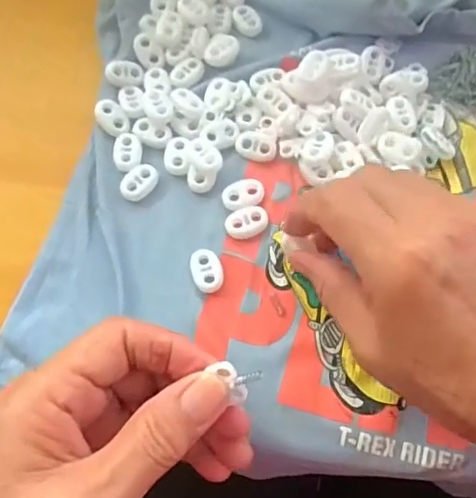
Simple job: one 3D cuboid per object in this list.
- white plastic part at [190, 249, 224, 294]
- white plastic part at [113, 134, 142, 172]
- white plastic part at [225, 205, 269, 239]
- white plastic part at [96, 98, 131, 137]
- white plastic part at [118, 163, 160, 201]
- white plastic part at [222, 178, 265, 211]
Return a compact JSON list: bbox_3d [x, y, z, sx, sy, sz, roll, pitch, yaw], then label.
[{"bbox_3d":[-0.016,0.011,0.285,0.015,0.004,0.023,-22,70,-9],"label":"white plastic part"},{"bbox_3d":[-0.061,-0.053,0.308,0.015,0.004,0.023,0,68,-1],"label":"white plastic part"},{"bbox_3d":[0.005,-0.014,0.295,0.022,0.005,0.015,-25,70,-10],"label":"white plastic part"},{"bbox_3d":[-0.070,-0.073,0.313,0.015,0.007,0.023,-34,72,-13],"label":"white plastic part"},{"bbox_3d":[-0.053,-0.036,0.301,0.015,0.004,0.023,39,73,14],"label":"white plastic part"},{"bbox_3d":[0.003,-0.029,0.299,0.022,0.006,0.015,-6,68,-3],"label":"white plastic part"}]

